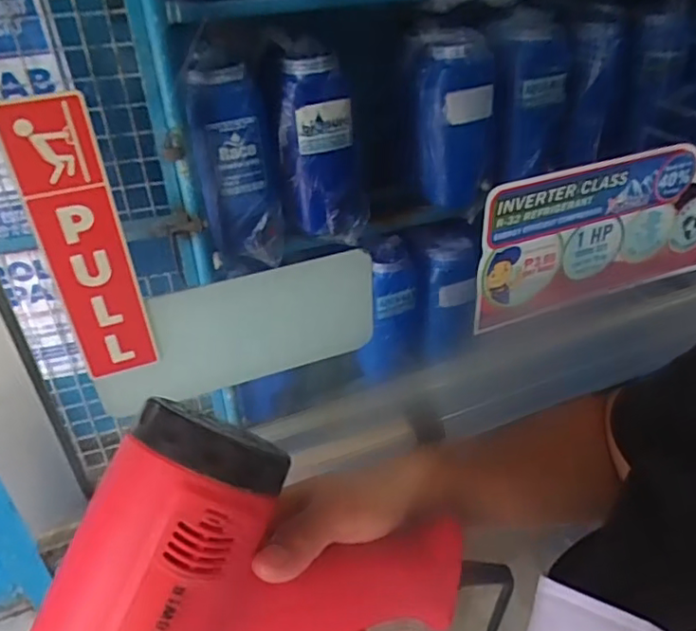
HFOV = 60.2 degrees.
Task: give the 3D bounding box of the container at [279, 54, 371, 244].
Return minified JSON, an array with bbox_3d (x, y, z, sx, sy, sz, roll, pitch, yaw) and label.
[{"bbox_3d":[-0.050,-0.390,1.428,0.181,0.427,0.177,1,35,4],"label":"container"}]

